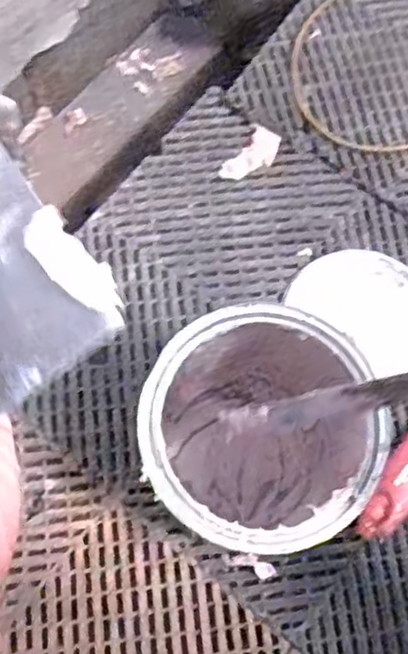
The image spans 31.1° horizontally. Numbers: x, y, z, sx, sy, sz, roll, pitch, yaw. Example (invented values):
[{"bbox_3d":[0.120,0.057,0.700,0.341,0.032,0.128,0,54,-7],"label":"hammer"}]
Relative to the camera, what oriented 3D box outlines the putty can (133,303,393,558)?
[{"bbox_3d":[0.035,0.092,0.582,0.156,0.213,0.162,-13,73,-6],"label":"putty can"}]

